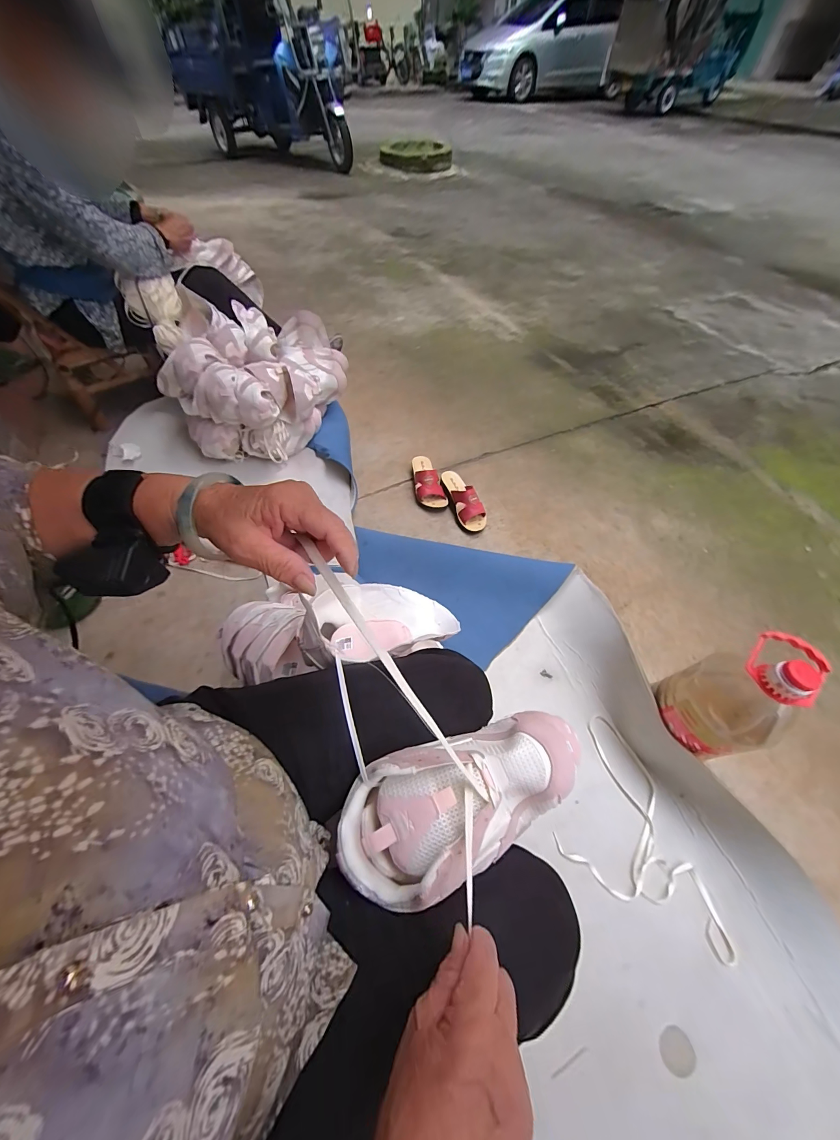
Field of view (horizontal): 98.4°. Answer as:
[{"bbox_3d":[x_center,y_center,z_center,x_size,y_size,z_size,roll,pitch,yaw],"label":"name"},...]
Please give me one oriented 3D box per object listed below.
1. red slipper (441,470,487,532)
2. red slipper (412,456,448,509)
[{"bbox_3d":[0.135,-0.216,1.103,0.079,0.089,0.214,-13,58,-11],"label":"red slipper"},{"bbox_3d":[0.029,-0.291,1.148,0.096,0.071,0.207,-2,56,-5],"label":"red slipper"}]

